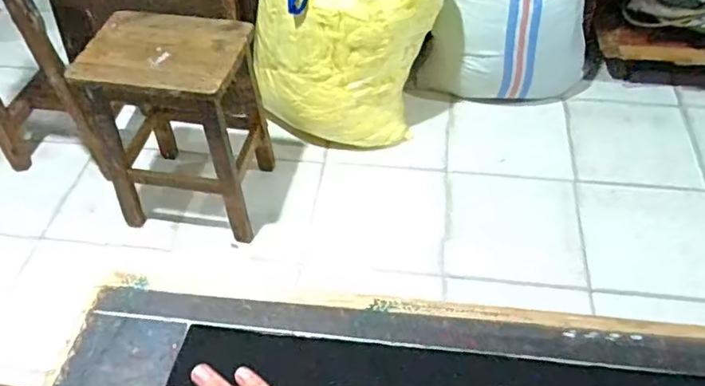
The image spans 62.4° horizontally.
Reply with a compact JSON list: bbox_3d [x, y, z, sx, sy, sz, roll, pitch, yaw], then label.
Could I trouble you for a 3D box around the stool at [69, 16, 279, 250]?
[{"bbox_3d":[-0.466,-0.195,1.615,0.391,0.521,0.346,6,49,7],"label":"stool"}]

